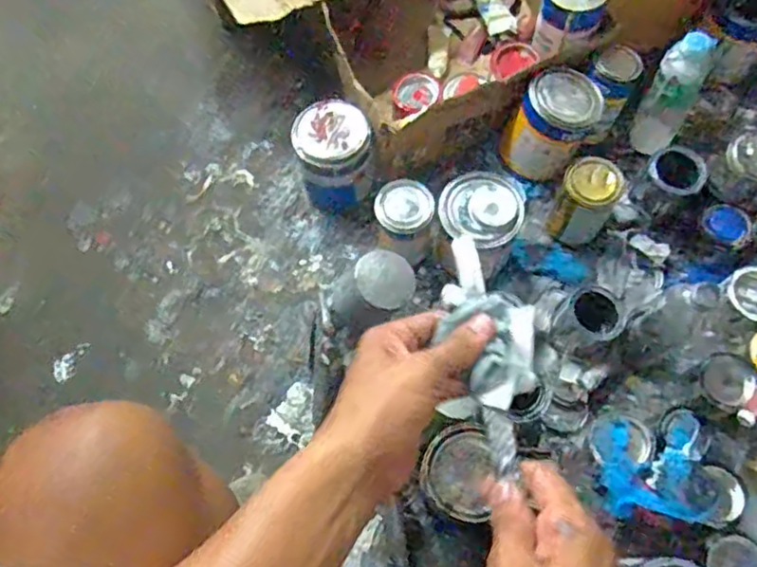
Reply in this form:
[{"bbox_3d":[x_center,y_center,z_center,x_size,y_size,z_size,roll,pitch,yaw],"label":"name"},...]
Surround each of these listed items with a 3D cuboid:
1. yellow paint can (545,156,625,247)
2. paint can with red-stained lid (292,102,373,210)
[{"bbox_3d":[0.280,-0.111,0.869,0.074,0.120,0.072,0,68,1],"label":"yellow paint can"},{"bbox_3d":[-0.058,-0.173,0.903,0.106,0.131,0.107,-11,69,-4],"label":"paint can with red-stained lid"}]

